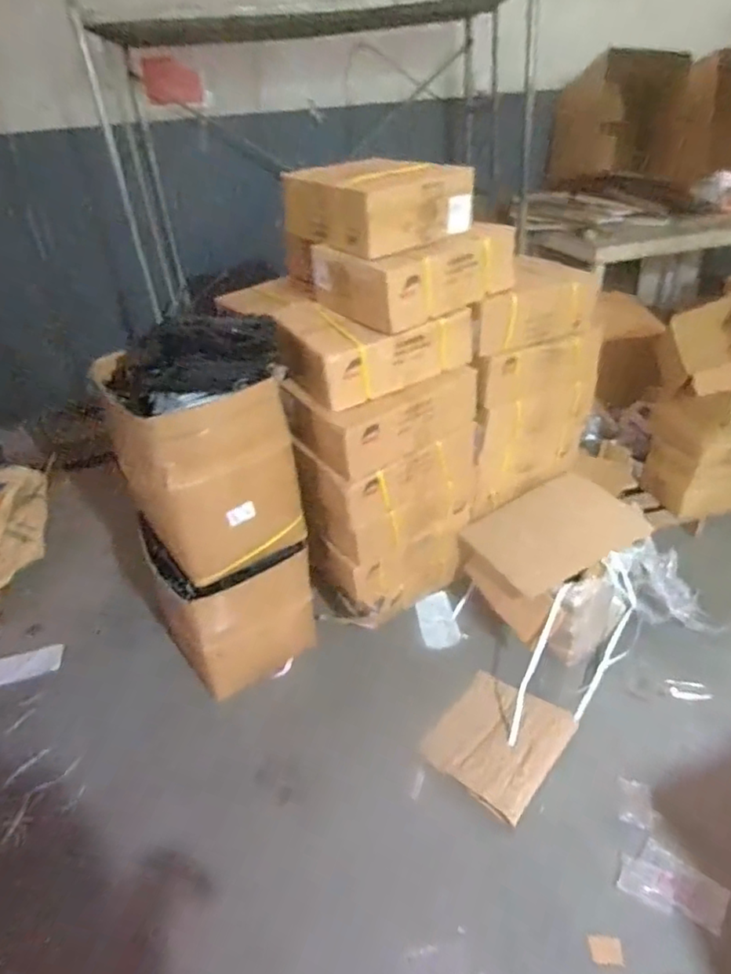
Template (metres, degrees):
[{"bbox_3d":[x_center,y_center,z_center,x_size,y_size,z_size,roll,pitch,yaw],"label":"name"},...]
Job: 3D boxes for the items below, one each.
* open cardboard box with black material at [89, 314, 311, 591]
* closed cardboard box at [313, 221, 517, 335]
[{"bbox_3d":[-0.447,-0.135,1.638,0.451,0.625,0.421,-15,36,-17],"label":"open cardboard box with black material"},{"bbox_3d":[0.141,-0.610,1.640,0.486,0.176,0.309,-21,38,-24],"label":"closed cardboard box"}]

